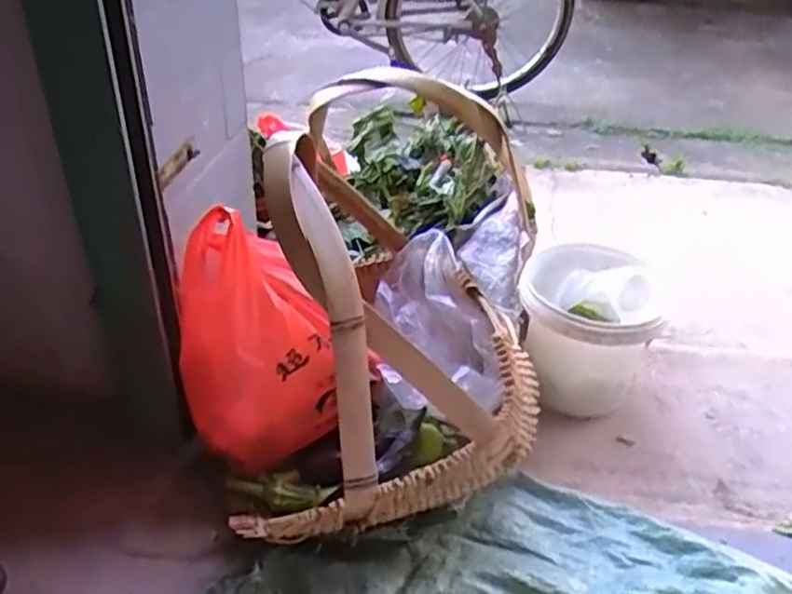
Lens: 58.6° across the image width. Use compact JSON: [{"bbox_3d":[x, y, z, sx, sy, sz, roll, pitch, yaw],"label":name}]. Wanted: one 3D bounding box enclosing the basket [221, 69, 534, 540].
[{"bbox_3d":[0.012,0.038,0.782,0.306,0.390,0.400,11,37,11],"label":"basket"}]

